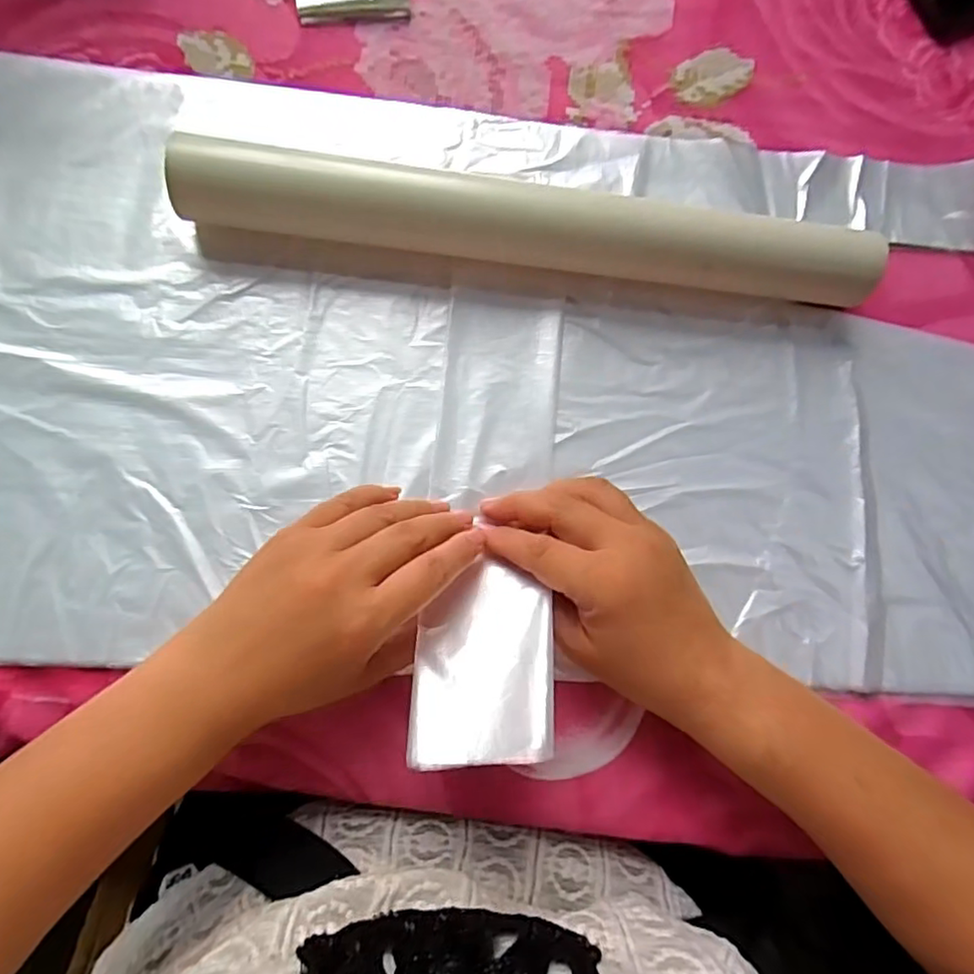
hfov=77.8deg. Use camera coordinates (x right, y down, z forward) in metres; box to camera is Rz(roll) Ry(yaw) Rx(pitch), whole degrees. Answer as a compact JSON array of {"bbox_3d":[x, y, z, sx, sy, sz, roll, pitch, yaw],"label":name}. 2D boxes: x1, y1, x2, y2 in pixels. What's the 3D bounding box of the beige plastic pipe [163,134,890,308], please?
[{"bbox_3d":[0.028,-0.133,0.310,0.348,0.039,0.038,5,83,-5],"label":"beige plastic pipe"}]

